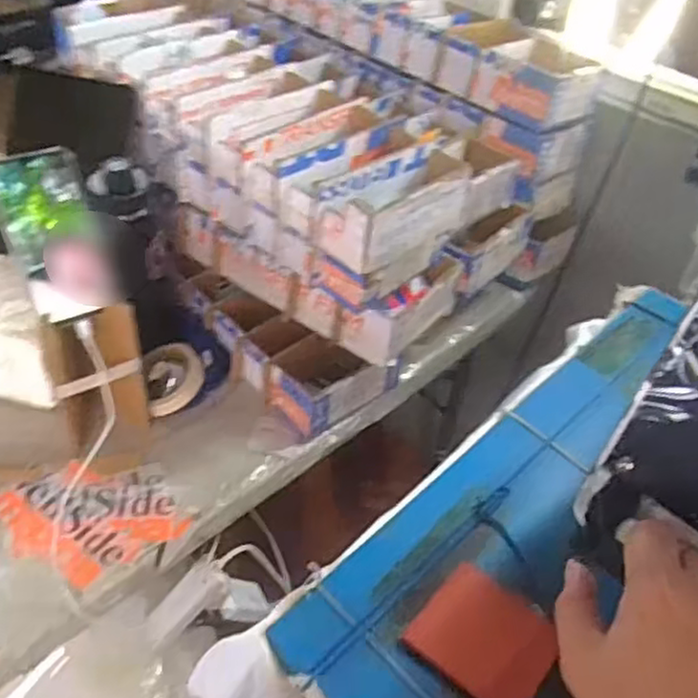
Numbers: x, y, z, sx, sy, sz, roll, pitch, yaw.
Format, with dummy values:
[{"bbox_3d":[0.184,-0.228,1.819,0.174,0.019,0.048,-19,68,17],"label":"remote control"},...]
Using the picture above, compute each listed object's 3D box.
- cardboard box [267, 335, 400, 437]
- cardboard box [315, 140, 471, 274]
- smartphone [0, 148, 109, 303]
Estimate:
[{"bbox_3d":[-0.021,0.033,0.880,0.151,0.065,0.095,-28,54,-32],"label":"cardboard box"},{"bbox_3d":[0.055,-0.147,0.751,0.076,0.089,0.188,36,50,27],"label":"cardboard box"},{"bbox_3d":[-0.297,-0.120,0.710,0.075,0.150,0.012,-19,14,-26],"label":"smartphone"}]

